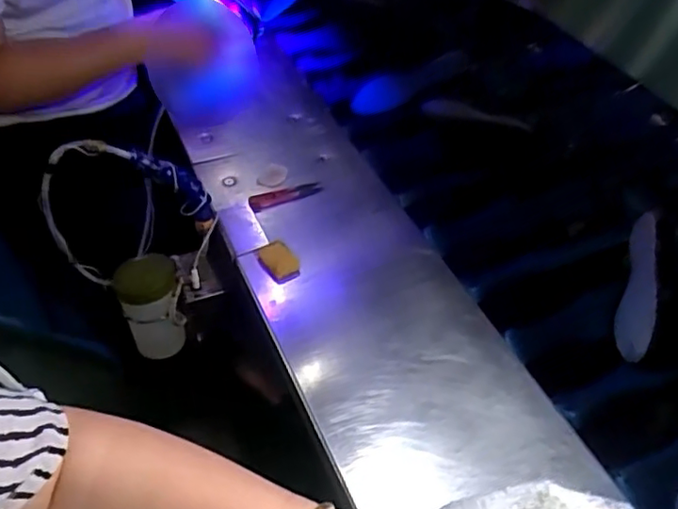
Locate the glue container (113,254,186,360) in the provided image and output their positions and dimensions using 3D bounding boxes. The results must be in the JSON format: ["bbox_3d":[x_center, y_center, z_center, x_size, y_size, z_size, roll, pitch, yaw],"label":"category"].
[{"bbox_3d":[-0.244,0.070,0.780,0.071,0.122,0.072,-8,46,-15],"label":"glue container"}]

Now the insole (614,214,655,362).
[{"bbox_3d":[0.379,0.032,0.752,0.027,0.068,0.206,16,62,9],"label":"insole"}]

